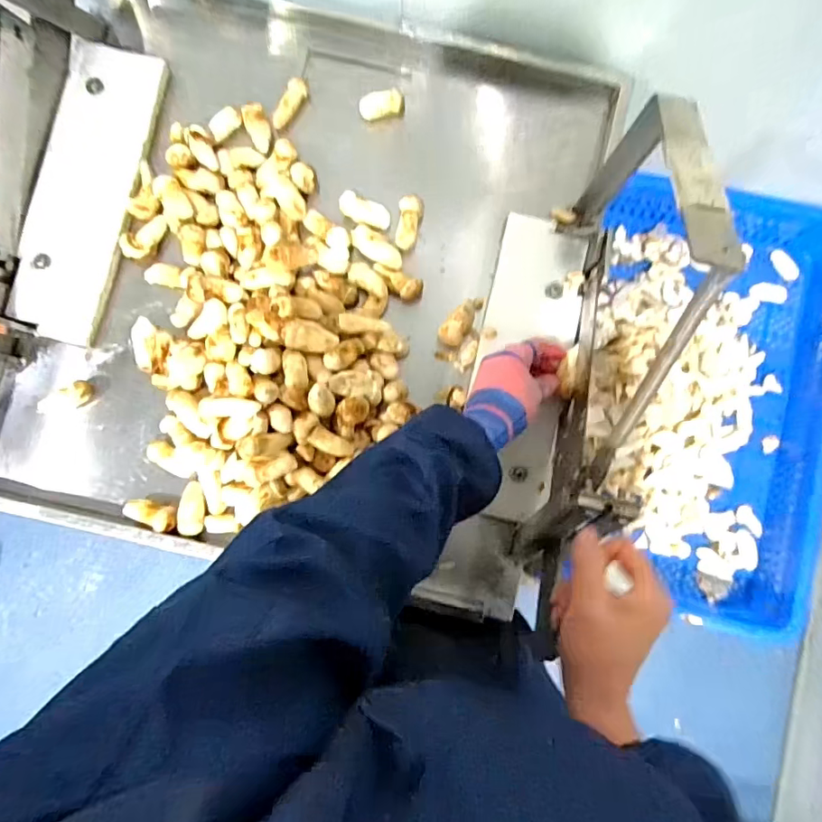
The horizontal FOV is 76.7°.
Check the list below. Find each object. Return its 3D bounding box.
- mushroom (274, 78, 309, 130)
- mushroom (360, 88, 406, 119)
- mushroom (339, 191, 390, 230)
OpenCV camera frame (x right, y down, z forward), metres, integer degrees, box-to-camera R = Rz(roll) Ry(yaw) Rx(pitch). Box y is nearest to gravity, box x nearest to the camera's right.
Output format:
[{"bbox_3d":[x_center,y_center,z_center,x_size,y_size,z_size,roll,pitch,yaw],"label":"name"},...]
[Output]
[{"bbox_3d":[-0.131,-0.336,0.567,0.018,0.012,0.058,25,87,2],"label":"mushroom"},{"bbox_3d":[-0.029,-0.334,0.568,0.053,0.020,0.022,-19,86,-15],"label":"mushroom"},{"bbox_3d":[-0.050,-0.216,0.565,0.056,0.020,0.026,20,86,2],"label":"mushroom"}]

